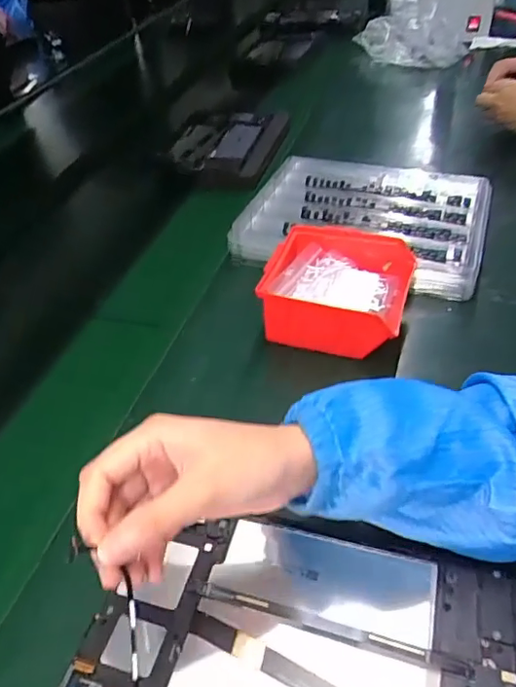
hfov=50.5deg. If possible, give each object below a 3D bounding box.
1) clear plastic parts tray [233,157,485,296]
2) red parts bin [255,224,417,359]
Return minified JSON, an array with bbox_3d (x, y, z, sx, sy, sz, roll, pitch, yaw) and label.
[{"bbox_3d":[0.135,-0.155,0.687,0.282,0.048,0.242,12,45,18],"label":"clear plastic parts tray"},{"bbox_3d":[0.081,-0.049,0.567,0.139,0.073,0.142,10,44,16],"label":"red parts bin"}]

